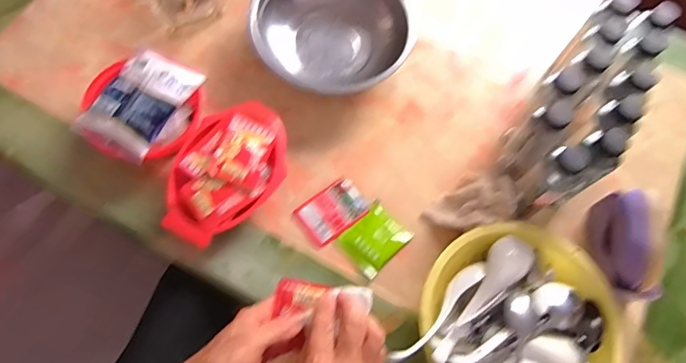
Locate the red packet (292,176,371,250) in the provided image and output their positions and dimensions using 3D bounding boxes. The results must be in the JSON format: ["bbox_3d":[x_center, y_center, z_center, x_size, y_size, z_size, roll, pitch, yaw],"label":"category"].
[{"bbox_3d":[-0.016,0.045,0.674,0.102,0.009,0.068,-36,74,-12],"label":"red packet"}]

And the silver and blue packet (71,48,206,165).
[{"bbox_3d":[-0.297,-0.118,0.654,0.112,0.029,0.152,27,71,7],"label":"silver and blue packet"}]

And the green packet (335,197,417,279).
[{"bbox_3d":[0.046,0.085,0.661,0.074,0.013,0.091,43,76,14],"label":"green packet"}]

